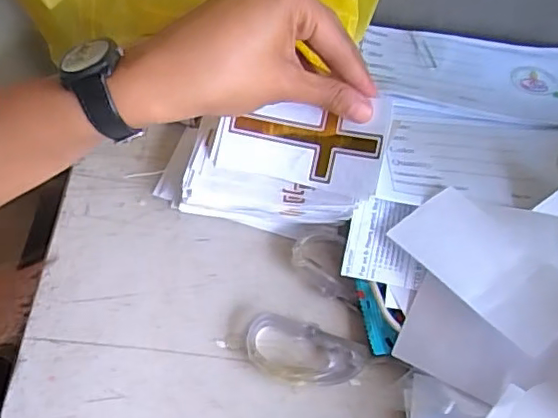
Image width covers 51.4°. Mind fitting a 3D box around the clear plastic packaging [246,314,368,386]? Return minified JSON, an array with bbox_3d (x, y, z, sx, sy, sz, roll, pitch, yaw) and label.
[{"bbox_3d":[0.015,0.084,0.335,0.068,0.012,0.035,13,63,4],"label":"clear plastic packaging"}]

